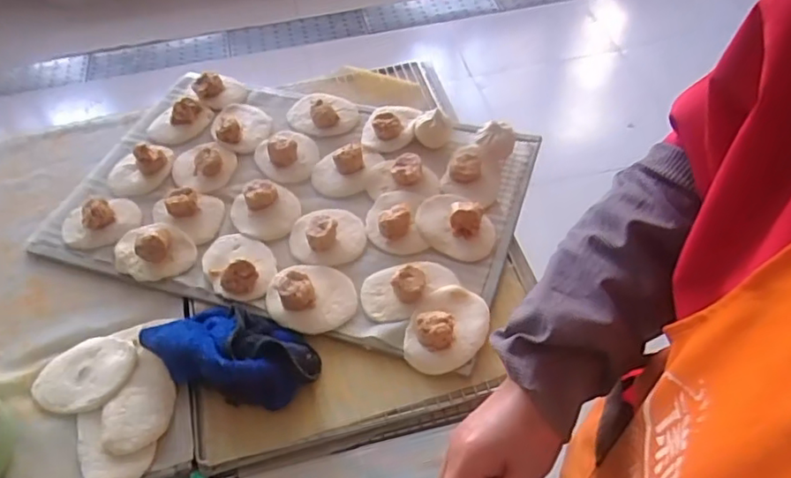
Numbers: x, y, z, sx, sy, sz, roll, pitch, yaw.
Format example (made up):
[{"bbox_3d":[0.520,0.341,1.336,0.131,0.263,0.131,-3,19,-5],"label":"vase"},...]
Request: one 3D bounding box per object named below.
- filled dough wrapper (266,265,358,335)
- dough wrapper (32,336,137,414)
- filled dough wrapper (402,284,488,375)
[{"bbox_3d":[-0.100,0.060,0.678,0.099,0.035,0.091,-10,52,-2],"label":"filled dough wrapper"},{"bbox_3d":[-0.346,0.151,0.648,0.114,0.007,0.085,-19,52,3],"label":"dough wrapper"},{"bbox_3d":[0.059,0.095,0.640,0.073,0.033,0.114,26,59,23],"label":"filled dough wrapper"}]

